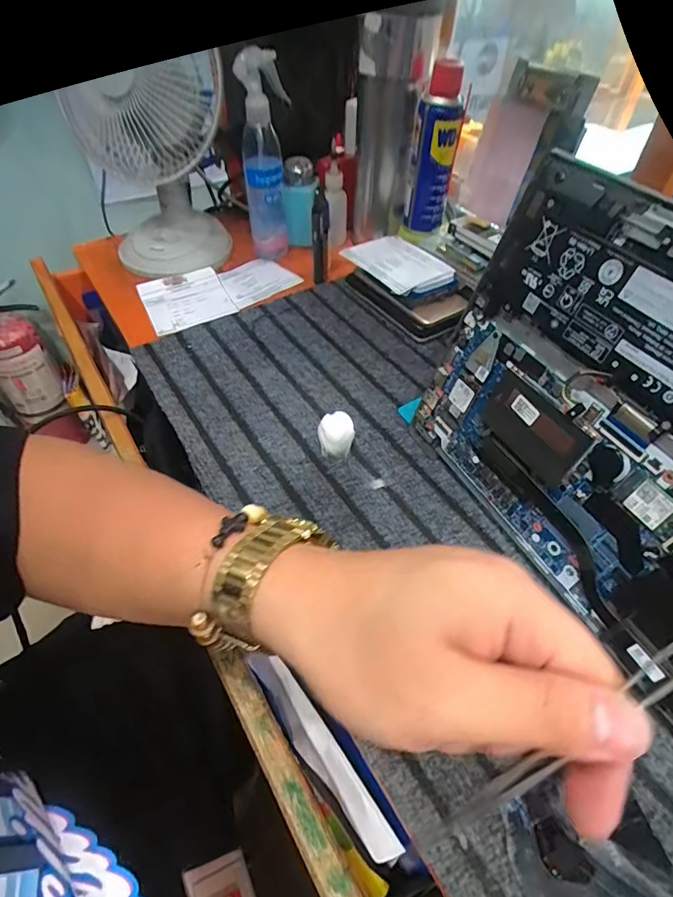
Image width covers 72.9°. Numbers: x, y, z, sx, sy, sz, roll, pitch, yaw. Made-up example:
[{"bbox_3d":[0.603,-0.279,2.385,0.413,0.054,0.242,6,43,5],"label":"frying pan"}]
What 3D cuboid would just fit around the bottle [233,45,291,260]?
[{"bbox_3d":[-0.090,-0.355,0.582,0.051,0.224,0.056,8,50,8],"label":"bottle"}]

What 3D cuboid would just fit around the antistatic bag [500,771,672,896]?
[{"bbox_3d":[0.132,0.213,0.237,0.077,0.004,0.068,-13,50,-10],"label":"antistatic bag"}]

